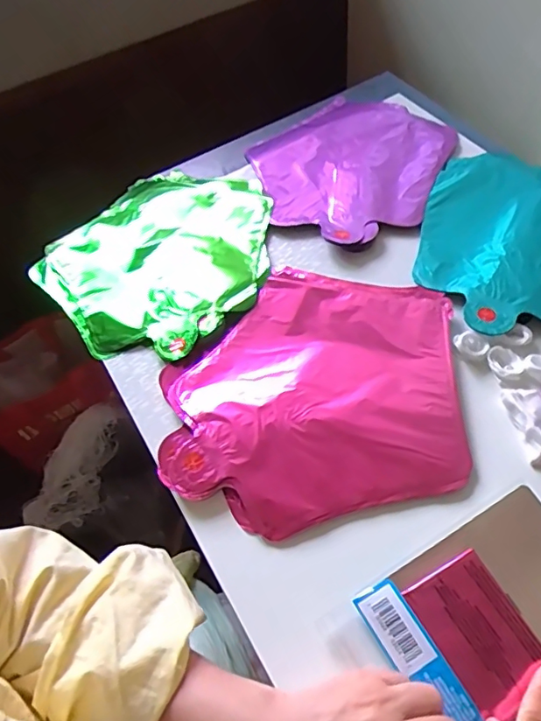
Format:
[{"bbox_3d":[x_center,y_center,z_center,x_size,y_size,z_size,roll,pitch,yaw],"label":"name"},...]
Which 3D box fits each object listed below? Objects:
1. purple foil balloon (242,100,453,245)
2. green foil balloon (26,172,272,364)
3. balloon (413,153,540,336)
[{"bbox_3d":[0.091,-0.228,0.608,0.234,0.027,0.229,-39,61,-17],"label":"purple foil balloon"},{"bbox_3d":[-0.110,-0.111,0.554,0.233,0.036,0.246,29,65,23],"label":"green foil balloon"},{"bbox_3d":[0.240,-0.124,0.512,0.214,0.010,0.226,-2,57,3],"label":"balloon"}]

